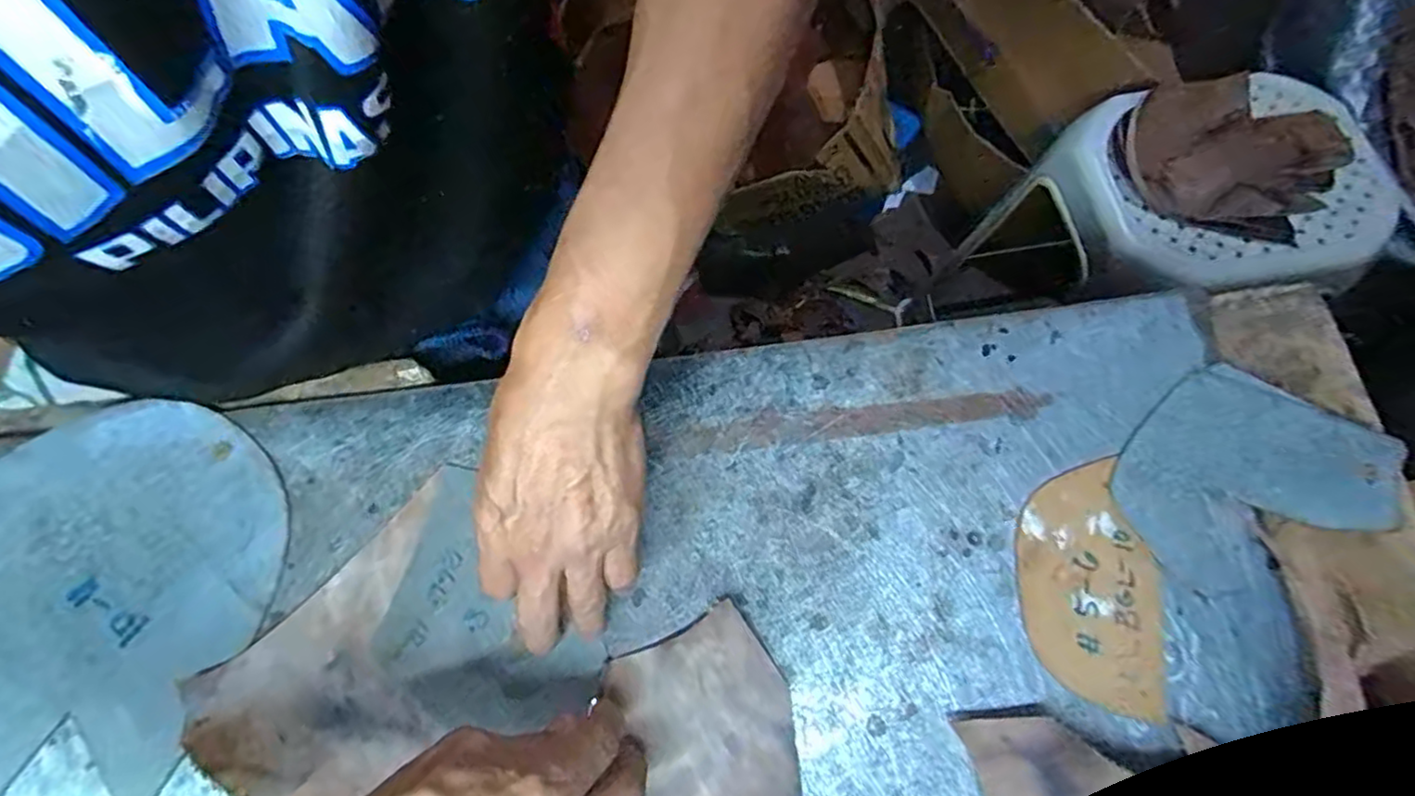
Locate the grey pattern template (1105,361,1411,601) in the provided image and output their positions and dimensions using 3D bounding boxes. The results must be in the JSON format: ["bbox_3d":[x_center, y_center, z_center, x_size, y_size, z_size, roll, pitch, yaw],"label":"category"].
[{"bbox_3d":[0.293,0.038,0.358,0.137,0.017,0.106,-23,76,-4],"label":"grey pattern template"}]

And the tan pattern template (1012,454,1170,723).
[{"bbox_3d":[0.204,0.098,0.353,0.071,0.004,0.124,5,76,3],"label":"tan pattern template"}]

